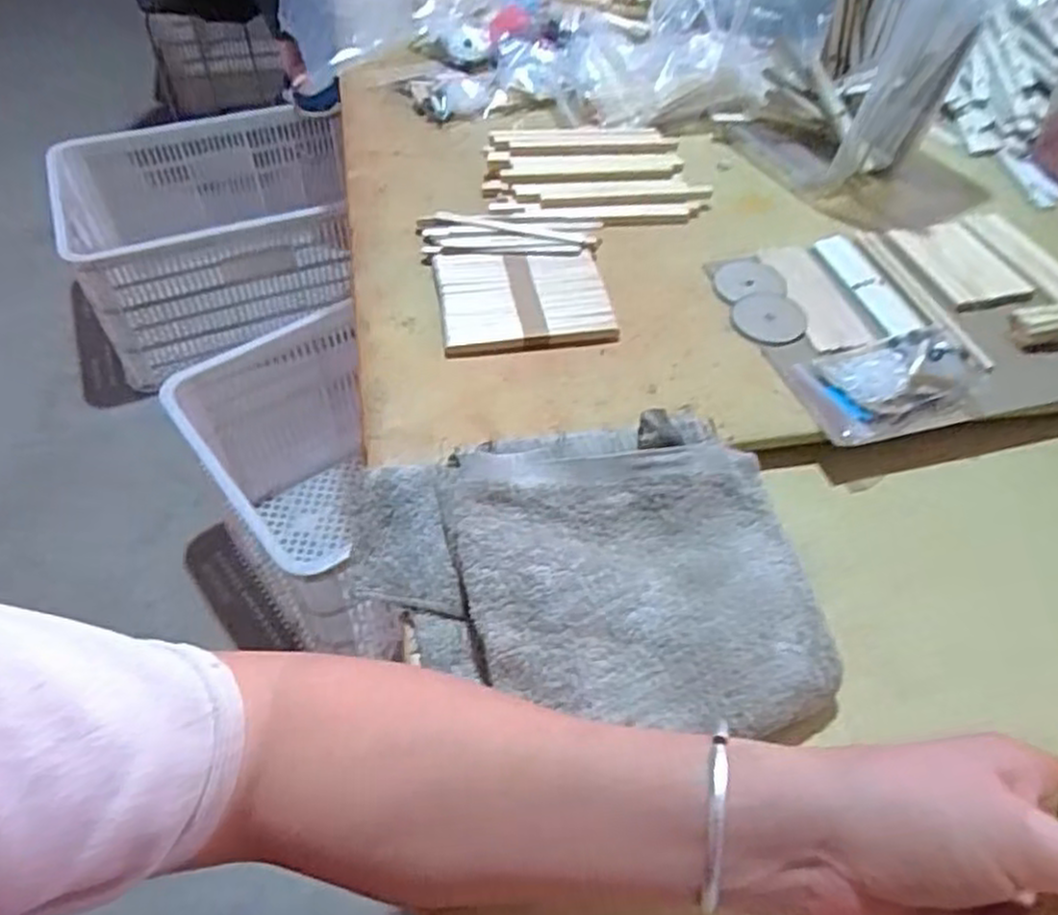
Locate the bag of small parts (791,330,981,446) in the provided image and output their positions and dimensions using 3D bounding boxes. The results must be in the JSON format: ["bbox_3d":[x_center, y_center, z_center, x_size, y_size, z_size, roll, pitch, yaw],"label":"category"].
[{"bbox_3d":[0.238,-0.054,0.503,0.103,0.036,0.076,-12,53,-12],"label":"bag of small parts"}]

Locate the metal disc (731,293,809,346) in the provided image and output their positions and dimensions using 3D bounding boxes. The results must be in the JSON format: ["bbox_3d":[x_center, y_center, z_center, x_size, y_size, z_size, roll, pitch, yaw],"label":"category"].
[{"bbox_3d":[0.178,-0.104,0.561,0.055,0.004,0.055,1,52,-2],"label":"metal disc"}]

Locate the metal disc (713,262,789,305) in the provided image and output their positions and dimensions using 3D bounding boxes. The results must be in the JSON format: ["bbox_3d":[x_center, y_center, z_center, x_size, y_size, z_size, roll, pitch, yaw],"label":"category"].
[{"bbox_3d":[0.172,-0.139,0.596,0.056,0.004,0.056,1,52,-2],"label":"metal disc"}]

